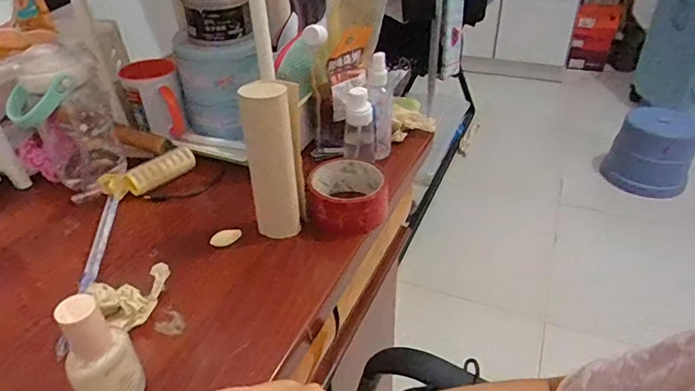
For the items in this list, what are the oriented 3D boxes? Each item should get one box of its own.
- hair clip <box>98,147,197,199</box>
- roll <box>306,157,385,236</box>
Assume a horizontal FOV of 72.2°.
[{"bbox_3d":[-0.251,-0.031,0.602,0.113,0.028,0.035,-23,40,-26],"label":"hair clip"},{"bbox_3d":[-0.001,-0.001,0.544,0.084,0.040,0.090,-2,36,1],"label":"roll"}]

